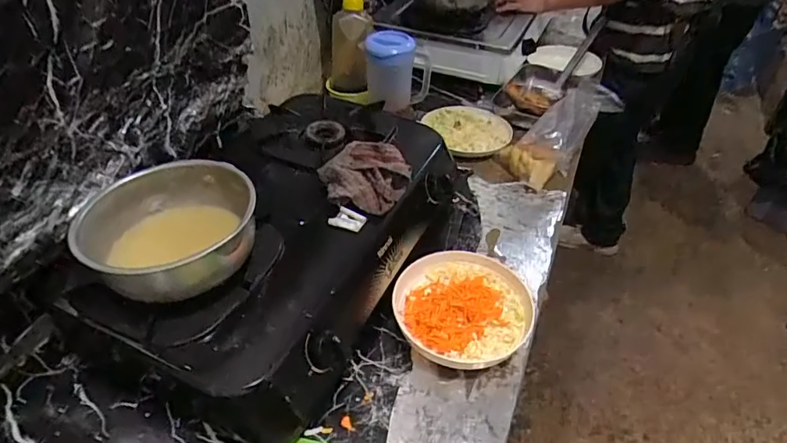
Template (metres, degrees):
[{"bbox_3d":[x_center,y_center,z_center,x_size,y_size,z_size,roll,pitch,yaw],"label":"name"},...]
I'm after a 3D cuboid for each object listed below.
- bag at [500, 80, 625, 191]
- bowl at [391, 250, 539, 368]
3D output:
[{"bbox_3d":[0.309,-0.171,0.928,0.232,0.065,0.102,-46,54,-4],"label":"bag"},{"bbox_3d":[0.097,0.122,0.685,0.189,0.054,0.174,2,41,-2],"label":"bowl"}]

